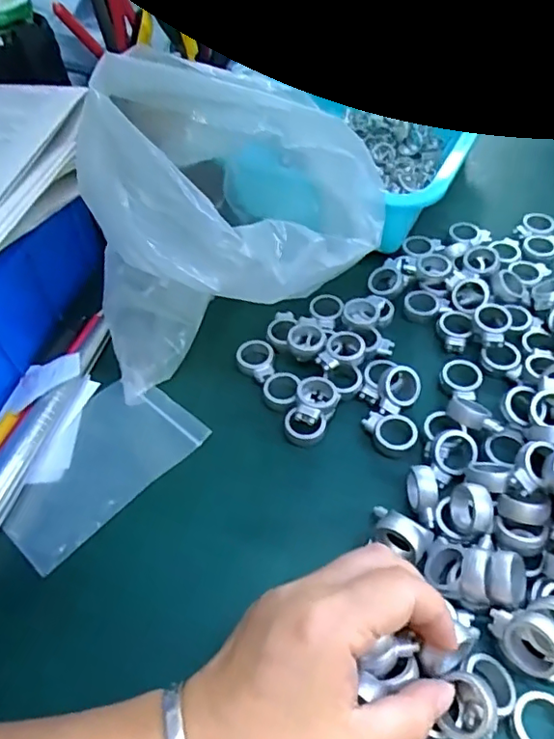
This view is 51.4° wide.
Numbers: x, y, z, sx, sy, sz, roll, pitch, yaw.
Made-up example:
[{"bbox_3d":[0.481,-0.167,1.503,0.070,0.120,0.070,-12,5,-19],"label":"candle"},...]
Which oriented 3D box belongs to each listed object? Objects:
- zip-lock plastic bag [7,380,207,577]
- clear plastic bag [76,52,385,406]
[{"bbox_3d":[-0.111,0.057,0.355,0.075,0.007,0.122,35,61,28],"label":"zip-lock plastic bag"},{"bbox_3d":[-0.033,-0.085,0.353,0.154,0.172,0.157,22,55,20],"label":"clear plastic bag"}]

